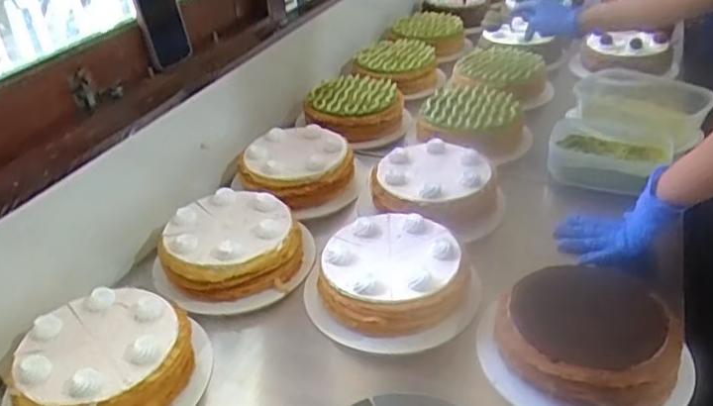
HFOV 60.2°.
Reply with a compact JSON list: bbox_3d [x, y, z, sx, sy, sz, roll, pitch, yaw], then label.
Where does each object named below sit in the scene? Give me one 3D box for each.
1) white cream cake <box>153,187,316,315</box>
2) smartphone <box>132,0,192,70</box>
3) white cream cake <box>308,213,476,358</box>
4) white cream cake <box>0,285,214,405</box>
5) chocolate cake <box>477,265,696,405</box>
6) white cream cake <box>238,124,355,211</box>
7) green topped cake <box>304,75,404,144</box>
[{"bbox_3d":[-0.163,0.058,0.804,0.198,0.072,0.172,-6,32,-2],"label":"white cream cake"},{"bbox_3d":[-0.263,-0.260,0.822,0.015,0.142,0.083,5,37,25],"label":"smartphone"},{"bbox_3d":[0.043,0.087,0.738,0.174,0.073,0.182,-3,32,2],"label":"white cream cake"},{"bbox_3d":[-0.260,0.171,0.650,0.181,0.070,0.193,1,33,9],"label":"white cream cake"},{"bbox_3d":[0.238,0.144,0.630,0.185,0.063,0.177,-3,32,2],"label":"chocolate cake"},{"bbox_3d":[-0.090,-0.064,0.956,0.168,0.064,0.160,-3,32,2],"label":"white cream cake"},{"bbox_3d":[-0.003,-0.173,1.133,0.174,0.073,0.187,1,33,7],"label":"green topped cake"}]

